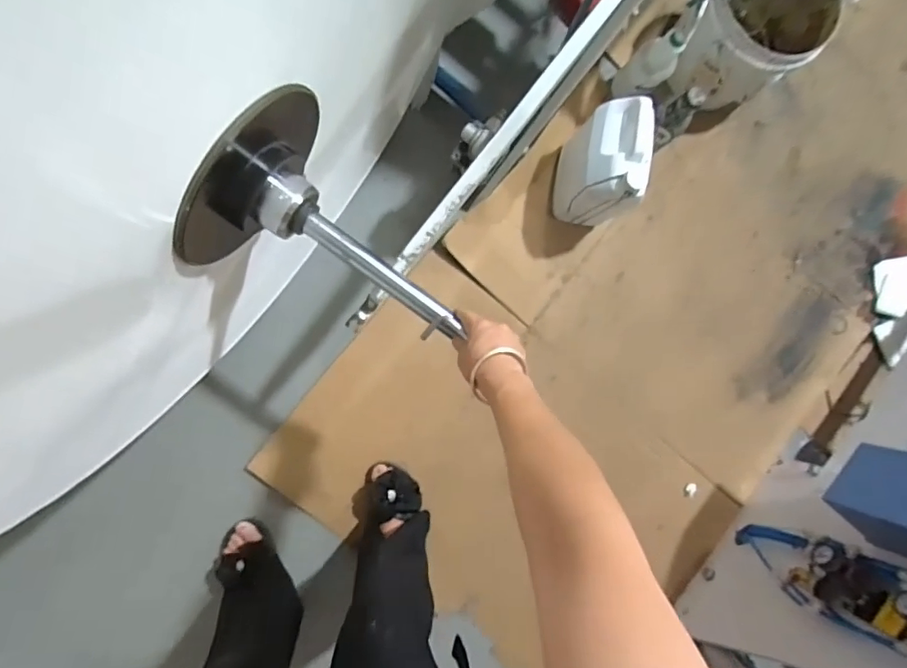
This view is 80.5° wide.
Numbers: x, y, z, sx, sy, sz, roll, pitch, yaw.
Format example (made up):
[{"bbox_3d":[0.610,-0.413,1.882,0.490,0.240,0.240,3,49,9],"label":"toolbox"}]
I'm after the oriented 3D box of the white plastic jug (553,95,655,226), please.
[{"bbox_3d":[0.295,-0.333,1.082,0.098,0.262,0.197,2,83,-10],"label":"white plastic jug"}]

